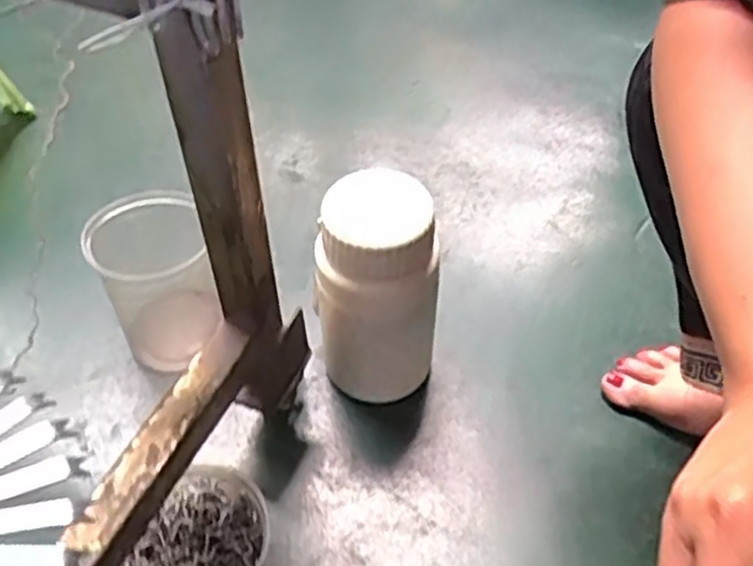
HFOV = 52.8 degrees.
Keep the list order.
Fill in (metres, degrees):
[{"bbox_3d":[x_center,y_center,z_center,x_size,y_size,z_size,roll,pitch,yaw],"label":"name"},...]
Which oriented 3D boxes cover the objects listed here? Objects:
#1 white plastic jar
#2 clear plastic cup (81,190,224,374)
[{"bbox_3d":[0.000,0.014,0.635,0.092,0.199,0.099,0,49,0],"label":"white plastic jar"},{"bbox_3d":[-0.195,0.000,0.682,0.094,0.149,0.093,0,49,0],"label":"clear plastic cup"}]

